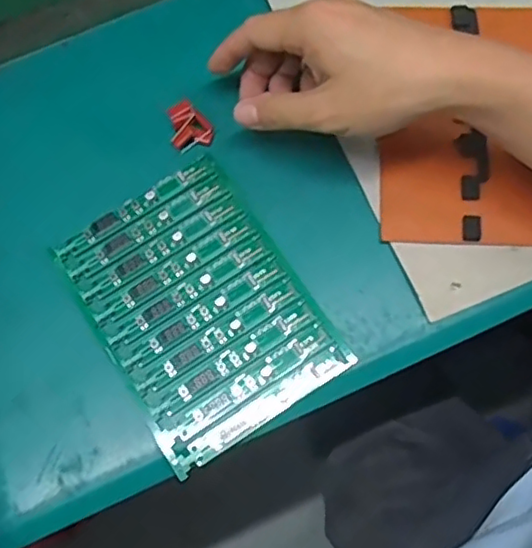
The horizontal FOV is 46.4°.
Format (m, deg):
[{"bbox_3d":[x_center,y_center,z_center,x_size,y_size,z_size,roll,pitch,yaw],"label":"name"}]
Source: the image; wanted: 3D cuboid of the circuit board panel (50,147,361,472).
[{"bbox_3d":[-0.042,0.018,0.377,0.117,0.004,0.162,-33,74,-8],"label":"circuit board panel"}]

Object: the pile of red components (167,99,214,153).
[{"bbox_3d":[-0.052,-0.099,0.411,0.027,0.009,0.033,-24,73,-5],"label":"pile of red components"}]

